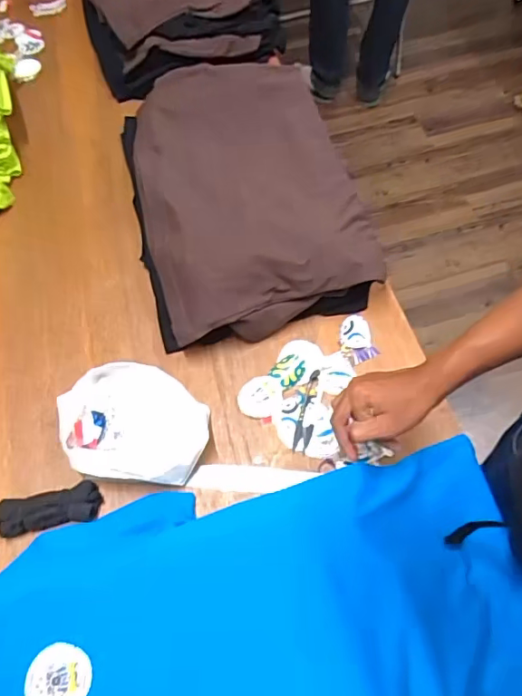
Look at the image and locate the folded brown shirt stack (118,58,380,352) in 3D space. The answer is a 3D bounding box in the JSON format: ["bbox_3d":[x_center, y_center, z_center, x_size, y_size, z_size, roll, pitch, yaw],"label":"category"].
[{"bbox_3d":[-0.035,-0.270,0.826,0.357,0.105,0.530,-13,64,-3],"label":"folded brown shirt stack"}]

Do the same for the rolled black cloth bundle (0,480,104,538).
[{"bbox_3d":[-0.273,0.208,0.655,0.129,0.030,0.047,-11,64,-2],"label":"rolled black cloth bundle"}]

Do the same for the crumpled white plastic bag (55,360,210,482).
[{"bbox_3d":[-0.174,0.101,0.686,0.203,0.045,0.154,7,64,7],"label":"crumpled white plastic bag"}]

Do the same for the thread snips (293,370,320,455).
[{"bbox_3d":[0.066,0.088,0.711,0.023,0.010,0.120,10,65,8],"label":"thread snips"}]

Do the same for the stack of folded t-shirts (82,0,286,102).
[{"bbox_3d":[-0.198,-0.759,1.068,0.380,0.144,0.468,-21,64,-7],"label":"stack of folded t-shirts"}]

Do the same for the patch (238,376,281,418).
[{"bbox_3d":[-0.002,0.069,0.718,0.061,0.006,0.057,-1,71,2],"label":"patch"}]

